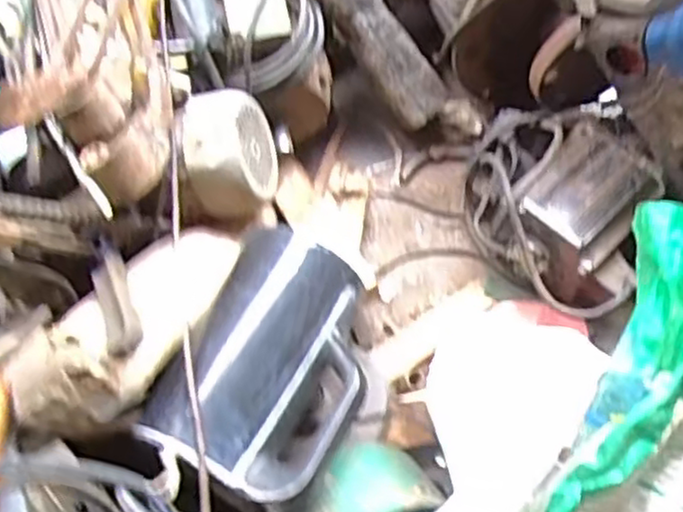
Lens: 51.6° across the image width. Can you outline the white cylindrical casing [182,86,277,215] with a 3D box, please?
[{"bbox_3d":[-0.127,-0.120,0.819,0.093,0.092,0.126,-5,65,-1],"label":"white cylindrical casing"}]

